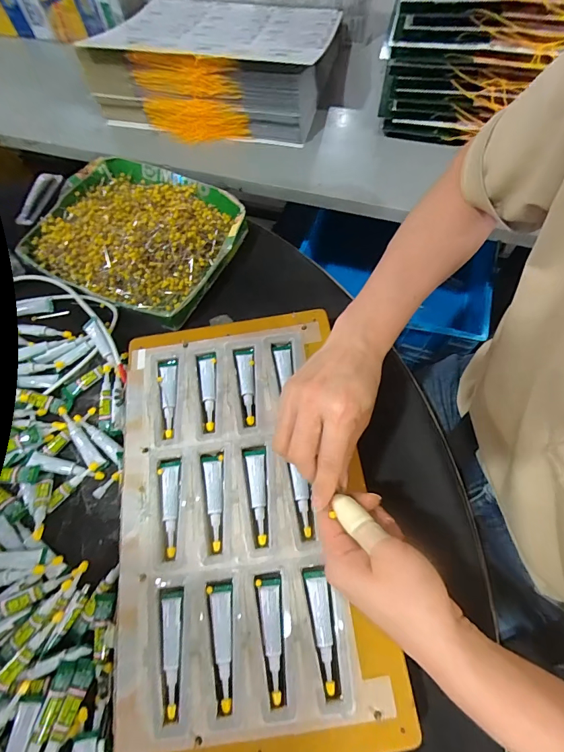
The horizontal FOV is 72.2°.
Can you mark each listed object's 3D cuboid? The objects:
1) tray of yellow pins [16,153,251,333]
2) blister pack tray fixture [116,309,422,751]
[{"bbox_3d":[-0.198,-0.197,0.536,0.282,0.043,0.211,24,67,14],"label":"tray of yellow pins"},{"bbox_3d":[-0.038,0.113,0.364,0.220,0.019,0.383,-8,63,-2],"label":"blister pack tray fixture"}]

